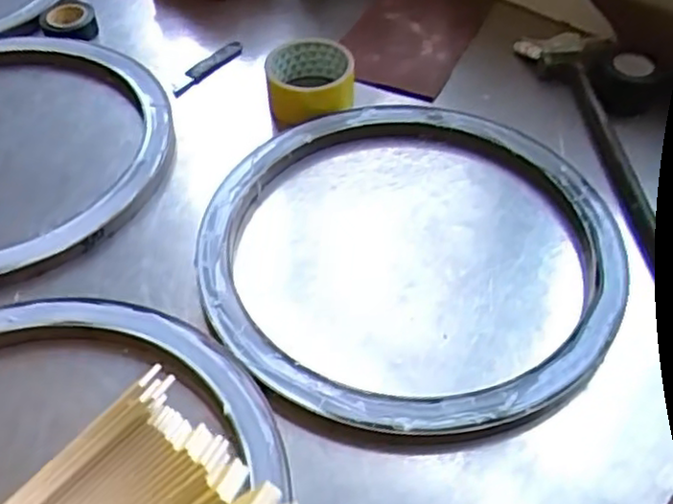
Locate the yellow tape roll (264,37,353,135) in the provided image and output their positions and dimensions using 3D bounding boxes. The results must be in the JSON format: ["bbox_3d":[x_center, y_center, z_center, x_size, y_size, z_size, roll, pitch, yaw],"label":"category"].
[{"bbox_3d":[-0.027,-0.166,0.692,0.080,0.043,0.088,0,49,0],"label":"yellow tape roll"}]

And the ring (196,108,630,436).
[{"bbox_3d":[0.059,-0.006,0.570,0.328,0.023,0.330,0,49,0],"label":"ring"}]

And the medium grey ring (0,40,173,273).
[{"bbox_3d":[-0.326,-0.098,0.649,0.336,0.018,0.319,0,49,0],"label":"medium grey ring"}]

